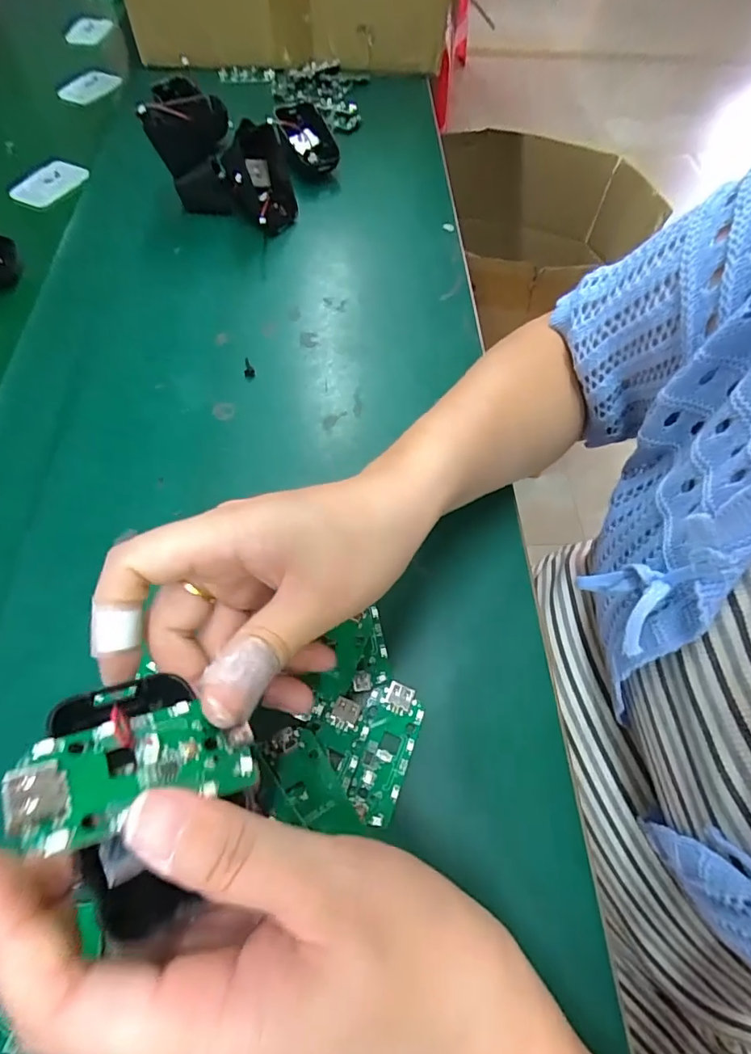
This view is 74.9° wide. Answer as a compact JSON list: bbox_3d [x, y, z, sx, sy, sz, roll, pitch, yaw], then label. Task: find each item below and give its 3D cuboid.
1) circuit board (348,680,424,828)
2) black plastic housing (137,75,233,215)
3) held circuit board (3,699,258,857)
[{"bbox_3d":[0.005,0.108,0.240,0.027,0.004,0.062,16,62,6],"label":"circuit board"},{"bbox_3d":[-0.154,-0.311,0.416,0.063,0.075,0.055,2,62,-2],"label":"black plastic housing"},{"bbox_3d":[-0.067,0.067,0.142,0.062,0.005,0.032,1,41,-41],"label":"held circuit board"}]

